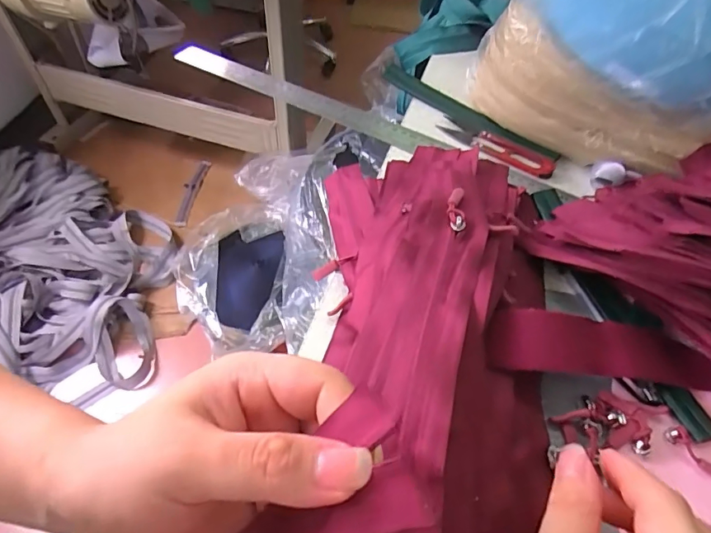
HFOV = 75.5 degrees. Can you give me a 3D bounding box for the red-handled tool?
[{"bbox_3d":[0.141,-0.121,0.457,0.118,0.011,0.032,29,59,16],"label":"red-handled tool"}]

